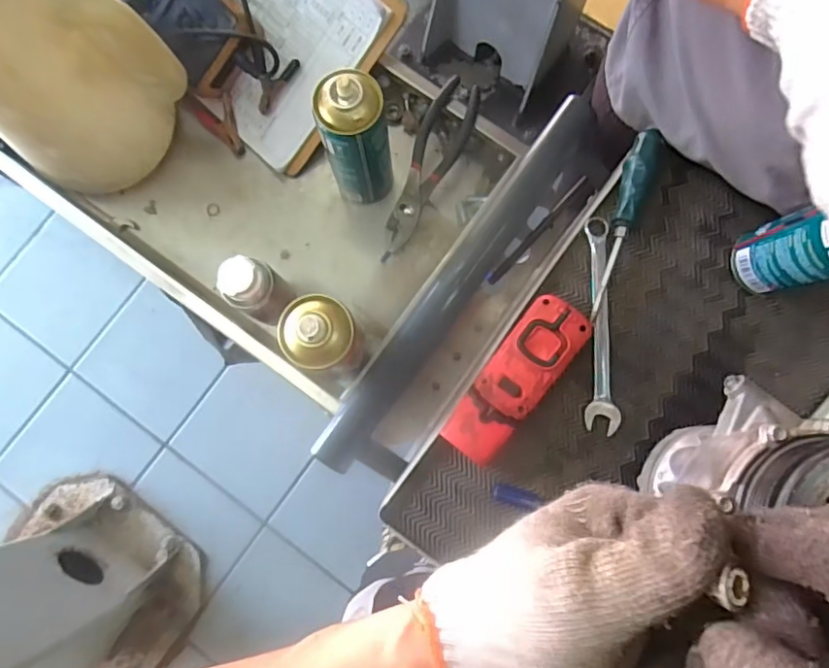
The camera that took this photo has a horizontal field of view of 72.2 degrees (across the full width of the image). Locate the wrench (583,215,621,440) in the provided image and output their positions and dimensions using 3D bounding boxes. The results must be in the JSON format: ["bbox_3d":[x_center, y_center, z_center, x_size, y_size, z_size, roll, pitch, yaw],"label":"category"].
[{"bbox_3d":[0.175,-0.011,0.537,0.028,0.019,0.202,1,78,0],"label":"wrench"}]

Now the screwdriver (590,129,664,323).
[{"bbox_3d":[0.196,-0.110,0.534,0.028,0.028,0.179,22,86,4],"label":"screwdriver"}]

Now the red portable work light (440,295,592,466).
[{"bbox_3d":[0.093,0.042,0.521,0.061,0.037,0.164,37,84,4],"label":"red portable work light"}]

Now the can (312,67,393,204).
[{"bbox_3d":[-0.057,-0.189,0.565,0.060,0.186,0.059,0,82,0],"label":"can"}]

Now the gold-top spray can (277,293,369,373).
[{"bbox_3d":[-0.082,0.010,0.534,0.061,0.183,0.058,0,82,0],"label":"gold-top spray can"}]

